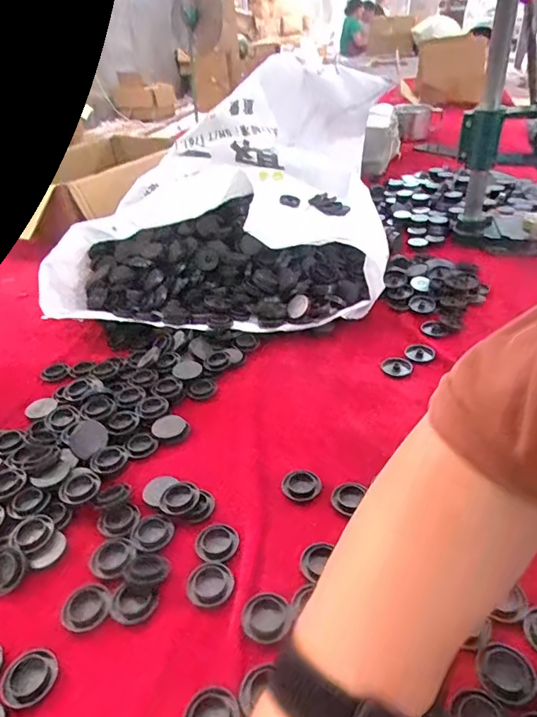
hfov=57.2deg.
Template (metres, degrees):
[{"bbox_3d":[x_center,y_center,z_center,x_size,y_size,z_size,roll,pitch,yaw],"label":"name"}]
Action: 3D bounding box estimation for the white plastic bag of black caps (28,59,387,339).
[{"bbox_3d":[-0.041,-0.325,0.852,0.448,0.233,0.700,2,35,8],"label":"white plastic bag of black caps"}]

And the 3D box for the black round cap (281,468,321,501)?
[{"bbox_3d":[0.029,0.109,0.430,0.033,0.005,0.030,-3,35,2],"label":"black round cap"}]

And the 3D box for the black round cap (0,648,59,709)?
[{"bbox_3d":[-0.152,0.202,0.314,0.030,0.006,0.033,-3,35,2],"label":"black round cap"}]

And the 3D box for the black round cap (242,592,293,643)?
[{"bbox_3d":[-0.001,0.175,0.334,0.032,0.010,0.030,-3,35,2],"label":"black round cap"}]

